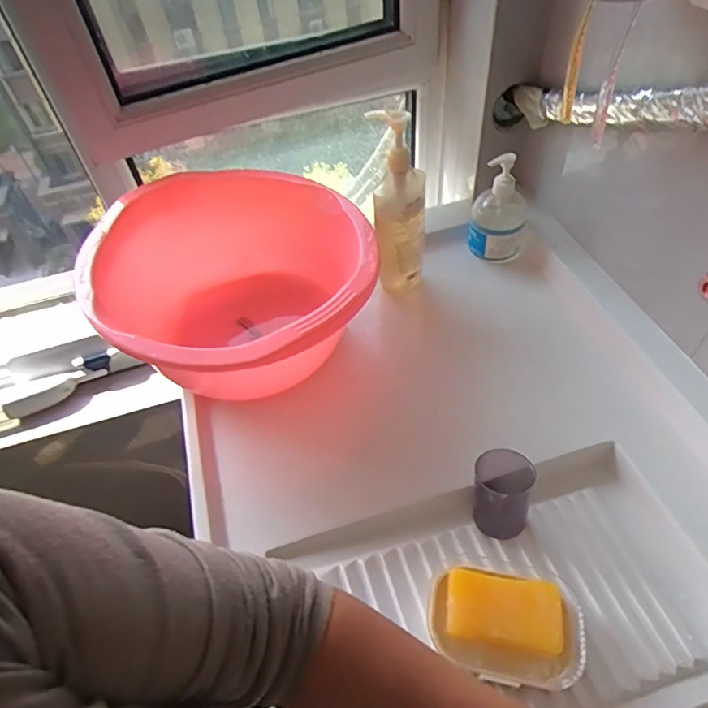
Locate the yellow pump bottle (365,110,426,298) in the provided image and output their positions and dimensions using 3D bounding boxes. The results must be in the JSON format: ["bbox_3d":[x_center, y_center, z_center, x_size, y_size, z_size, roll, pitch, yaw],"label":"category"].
[{"bbox_3d":[0.065,-0.203,0.716,0.070,0.273,0.070,5,51,10],"label":"yellow pump bottle"}]

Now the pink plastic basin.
[{"bbox_3d":[-0.157,-0.083,0.692,0.344,0.186,0.370,-3,50,3],"label":"pink plastic basin"}]

